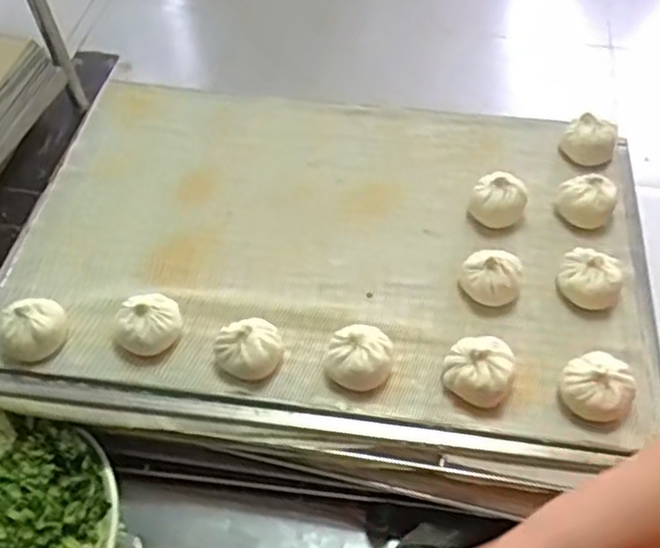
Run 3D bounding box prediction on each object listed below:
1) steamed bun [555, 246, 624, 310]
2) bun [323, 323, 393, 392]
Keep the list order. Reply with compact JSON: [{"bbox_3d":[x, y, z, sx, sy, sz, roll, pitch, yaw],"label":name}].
[{"bbox_3d":[0.236,0.006,0.636,0.056,0.046,0.047,26,58,19],"label":"steamed bun"},{"bbox_3d":[0.024,0.072,0.592,0.052,0.035,0.049,-1,54,1],"label":"bun"}]

